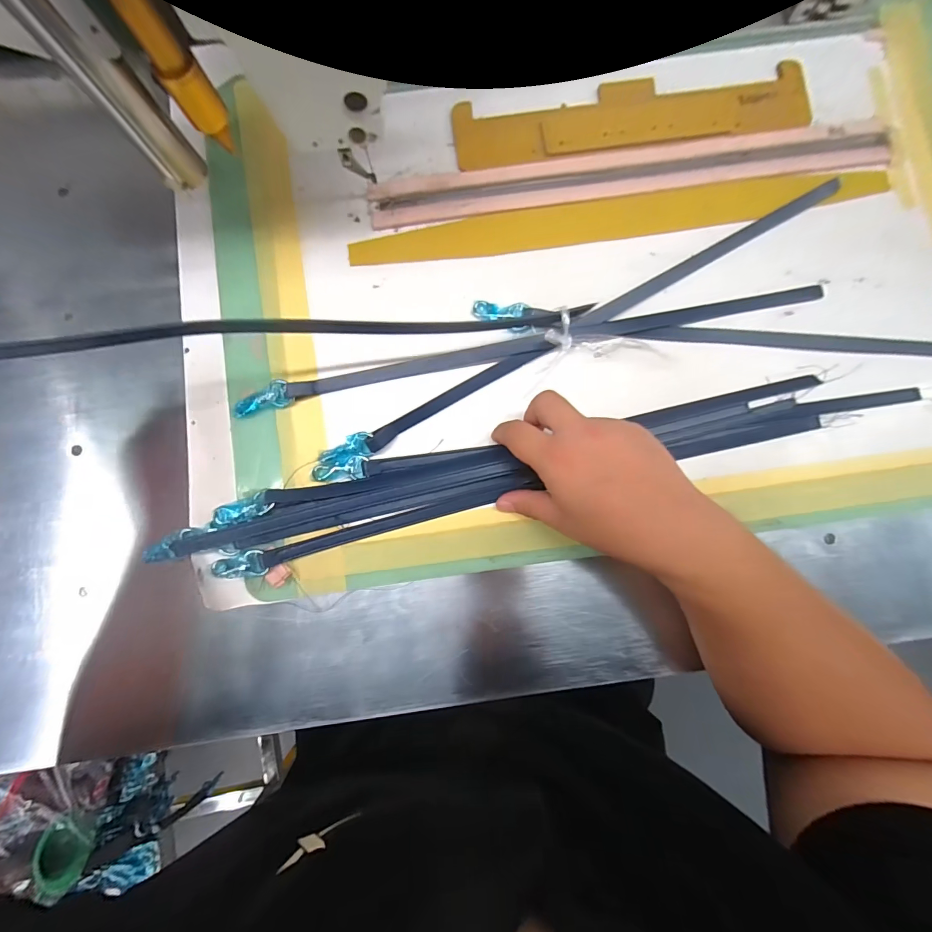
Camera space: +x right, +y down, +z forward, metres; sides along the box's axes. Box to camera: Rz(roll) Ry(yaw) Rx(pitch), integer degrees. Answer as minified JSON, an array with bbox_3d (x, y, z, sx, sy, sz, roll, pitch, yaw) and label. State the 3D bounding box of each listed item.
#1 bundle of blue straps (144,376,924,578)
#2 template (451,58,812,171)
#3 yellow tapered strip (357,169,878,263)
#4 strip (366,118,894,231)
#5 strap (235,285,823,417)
[{"bbox_3d":[0.052,0.003,0.332,0.585,0.022,0.062,-13,86,-2],"label":"bundle of blue straps"},{"bbox_3d":[0.151,-0.322,0.363,0.323,0.007,0.064,-8,86,0],"label":"template"},{"bbox_3d":[0.134,-0.224,0.358,0.472,0.008,0.036,-6,87,1],"label":"yellow tapered strip"},{"bbox_3d":[0.148,-0.266,0.360,0.469,0.005,0.047,-9,86,0],"label":"strip"},{"bbox_3d":[0.057,-0.106,0.341,0.507,0.012,0.020,-12,86,-1],"label":"strap"}]

